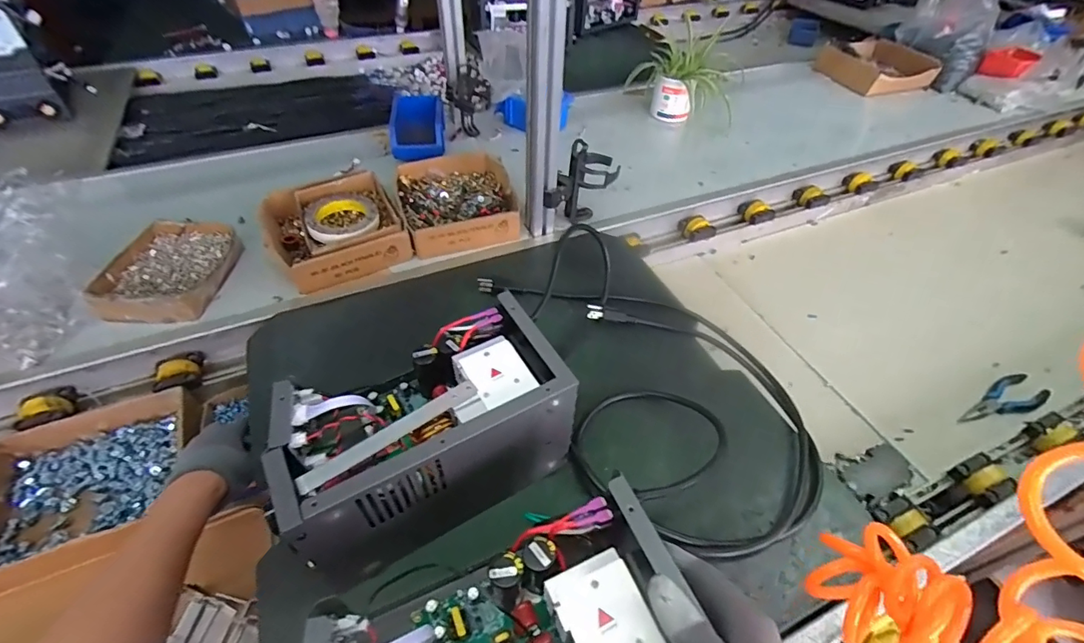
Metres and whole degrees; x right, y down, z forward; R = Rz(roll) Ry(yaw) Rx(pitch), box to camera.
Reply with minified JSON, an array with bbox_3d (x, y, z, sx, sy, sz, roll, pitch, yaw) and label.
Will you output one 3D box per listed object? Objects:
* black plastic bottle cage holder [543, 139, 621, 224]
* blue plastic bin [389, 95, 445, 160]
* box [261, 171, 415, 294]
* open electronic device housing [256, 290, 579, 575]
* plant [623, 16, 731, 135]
[{"bbox_3d":[0.073,-0.218,0.801,0.070,0.140,0.140,30,53,21],"label":"black plastic bottle cage holder"},{"bbox_3d":[-0.250,-0.394,0.968,0.104,0.070,0.138,-5,49,-8],"label":"blue plastic bin"},{"bbox_3d":[-0.327,-0.144,0.772,0.187,0.070,0.200,-23,53,-22],"label":"box"},{"bbox_3d":[-0.111,0.105,0.468,0.248,0.143,0.139,-24,54,-23],"label":"open electronic device housing"},{"bbox_3d":[0.313,-0.553,1.110,0.225,0.160,0.191,6,48,2],"label":"plant"}]

